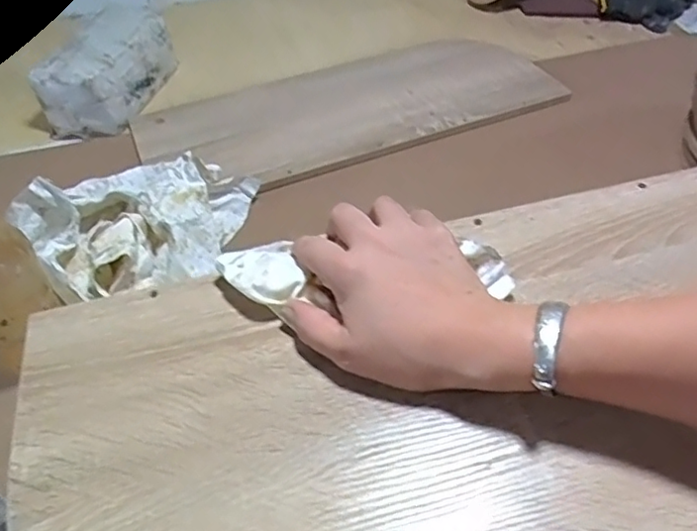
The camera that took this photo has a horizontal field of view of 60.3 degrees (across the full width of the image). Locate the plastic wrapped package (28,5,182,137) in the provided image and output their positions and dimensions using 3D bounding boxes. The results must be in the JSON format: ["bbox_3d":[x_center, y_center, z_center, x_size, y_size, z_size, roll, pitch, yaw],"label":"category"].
[{"bbox_3d":[-0.352,-0.289,0.885,0.102,0.097,0.213,12,49,14],"label":"plastic wrapped package"}]

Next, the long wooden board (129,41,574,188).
[{"bbox_3d":[0.001,-0.243,0.868,0.587,0.027,0.280,-17,49,-12],"label":"long wooden board"}]

